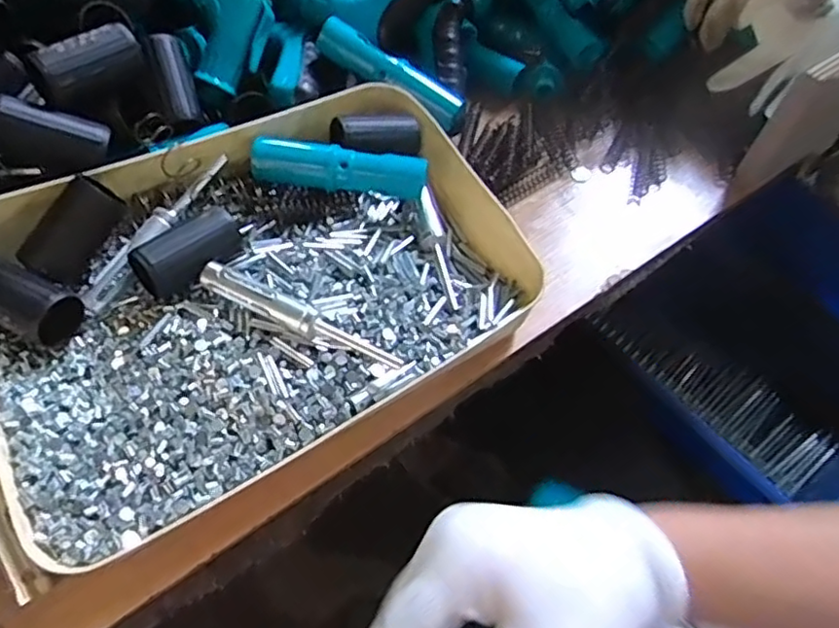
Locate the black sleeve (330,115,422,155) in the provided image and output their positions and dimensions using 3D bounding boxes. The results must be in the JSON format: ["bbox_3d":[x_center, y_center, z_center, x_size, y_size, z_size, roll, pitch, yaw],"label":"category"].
[{"bbox_3d":[-0.030,-0.131,0.447,0.064,0.022,0.025,-8,59,-8],"label":"black sleeve"}]

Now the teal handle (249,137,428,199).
[{"bbox_3d":[-0.055,-0.103,0.429,0.119,0.029,0.022,6,58,1],"label":"teal handle"}]

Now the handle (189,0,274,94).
[{"bbox_3d":[-0.154,-0.234,0.451,0.063,0.031,0.129,-30,93,-20],"label":"handle"}]

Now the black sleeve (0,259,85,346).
[{"bbox_3d":[-0.229,-0.008,0.351,0.066,0.025,0.032,20,59,10],"label":"black sleeve"}]

